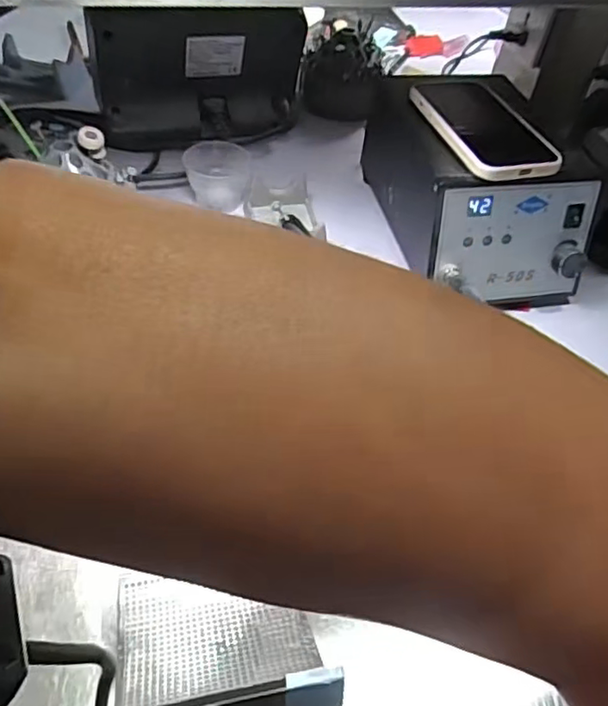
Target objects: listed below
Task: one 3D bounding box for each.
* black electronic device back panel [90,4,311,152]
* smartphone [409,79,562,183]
[{"bbox_3d":[-0.103,-0.296,0.630,0.222,0.137,0.043,-14,51,-18],"label":"black electronic device back panel"},{"bbox_3d":[0.149,-0.195,0.506,0.079,0.014,0.149,-8,50,-13],"label":"smartphone"}]

